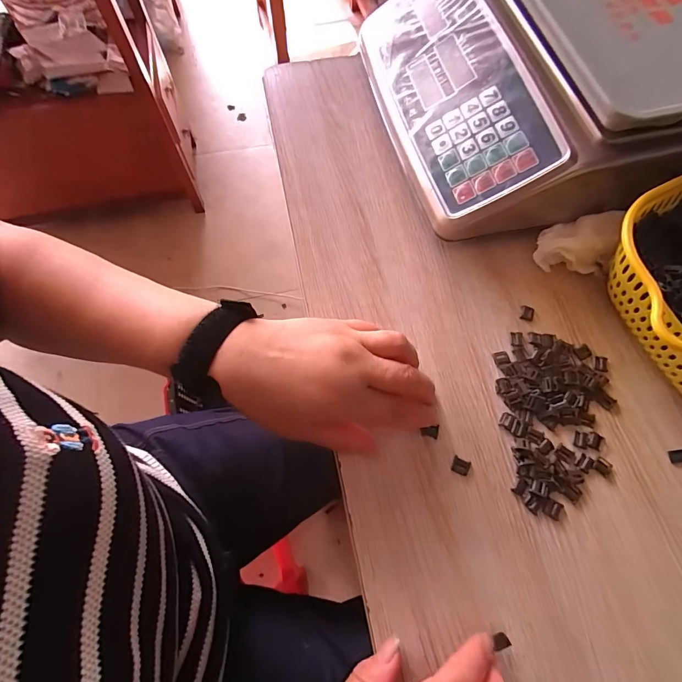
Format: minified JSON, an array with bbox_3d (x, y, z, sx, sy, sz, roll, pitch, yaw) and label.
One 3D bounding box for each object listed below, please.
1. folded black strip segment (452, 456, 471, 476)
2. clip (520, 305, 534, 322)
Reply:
[{"bbox_3d":[0.090,0.093,0.292,0.012,0.004,0.011,23,69,7],"label":"folded black strip segment"},{"bbox_3d":[0.161,-0.024,0.339,0.012,0.004,0.013,11,68,3],"label":"clip"}]

